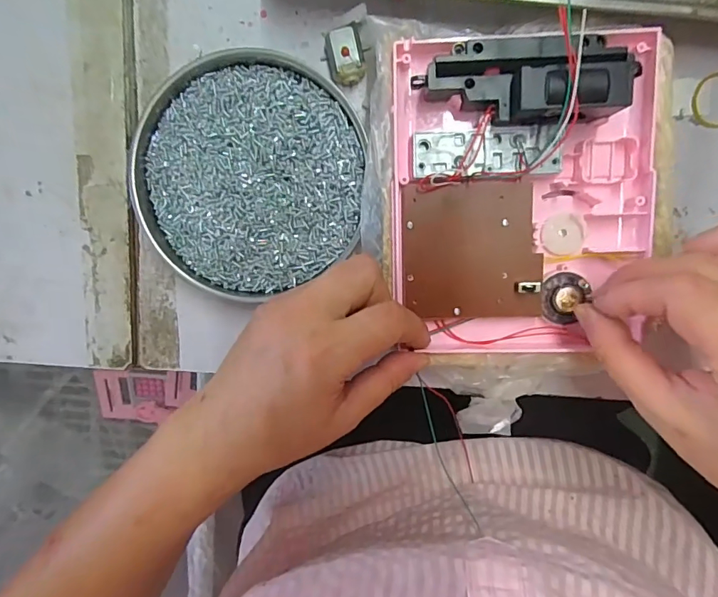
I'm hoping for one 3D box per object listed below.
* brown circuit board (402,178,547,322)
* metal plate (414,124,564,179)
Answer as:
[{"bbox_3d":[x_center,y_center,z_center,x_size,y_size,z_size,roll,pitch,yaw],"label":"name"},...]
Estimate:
[{"bbox_3d":[0.060,-0.026,0.257,0.072,0.006,0.072,-3,99,3],"label":"brown circuit board"},{"bbox_3d":[0.067,-0.076,0.246,0.076,0.008,0.025,-2,99,3],"label":"metal plate"}]

